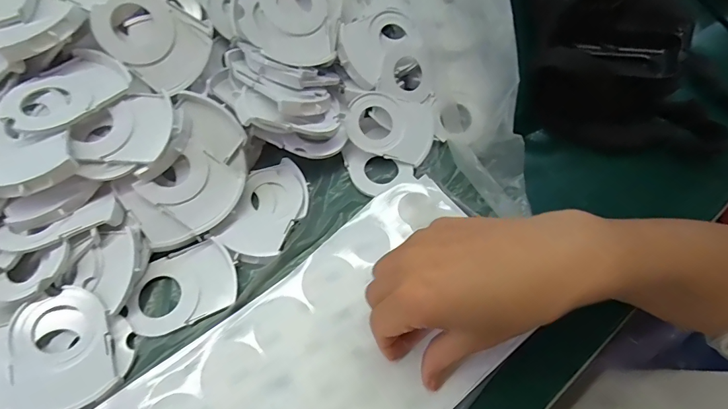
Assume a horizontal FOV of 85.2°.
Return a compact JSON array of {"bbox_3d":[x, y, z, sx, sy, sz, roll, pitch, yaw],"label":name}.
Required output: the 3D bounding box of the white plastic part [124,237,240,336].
[{"bbox_3d":[-0.129,0.058,0.282,0.074,0.007,0.054,-22,66,-14],"label":"white plastic part"}]

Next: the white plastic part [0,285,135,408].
[{"bbox_3d":[-0.200,0.097,0.244,0.090,0.012,0.073,-28,67,-17],"label":"white plastic part"}]

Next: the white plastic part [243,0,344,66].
[{"bbox_3d":[-0.059,-0.153,0.325,0.082,0.018,0.082,1,87,-20],"label":"white plastic part"}]

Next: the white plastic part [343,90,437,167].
[{"bbox_3d":[0.024,-0.067,0.341,0.078,0.006,0.055,14,77,-9],"label":"white plastic part"}]

